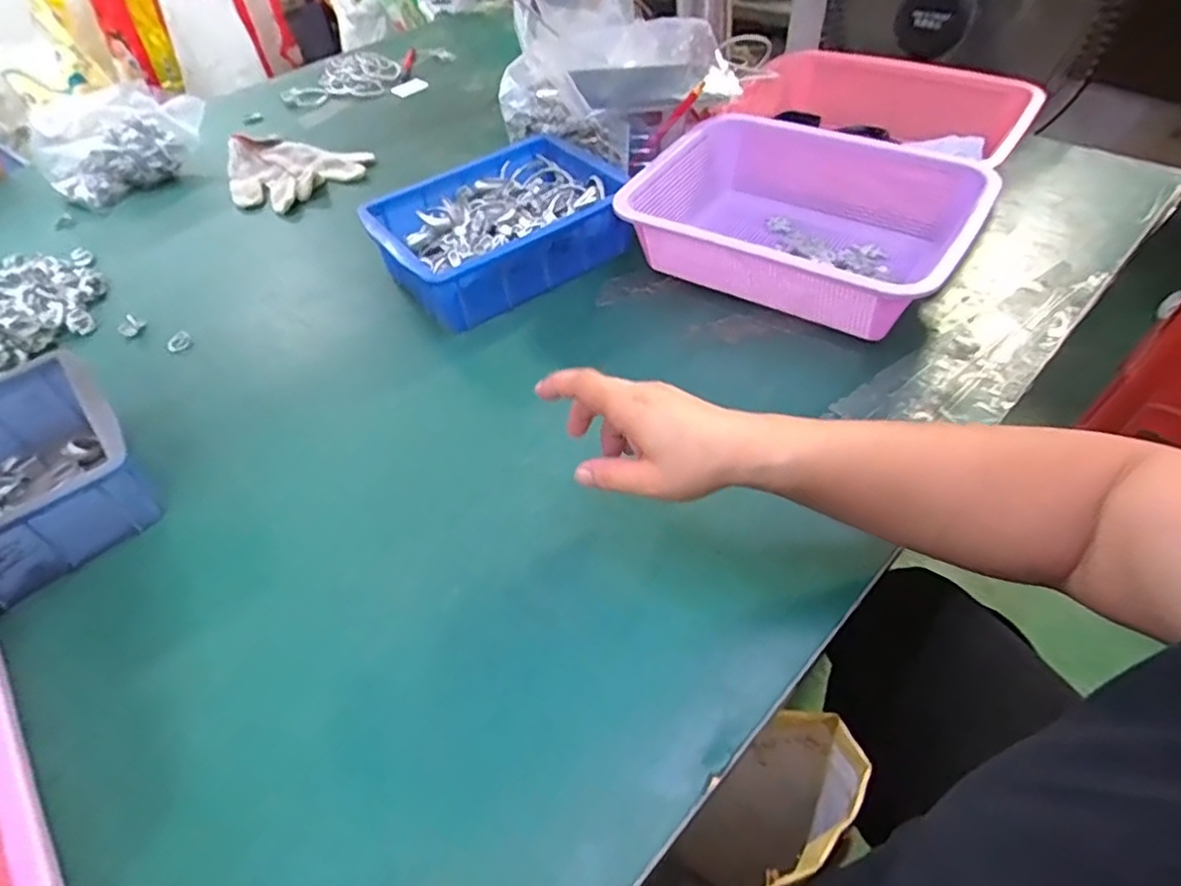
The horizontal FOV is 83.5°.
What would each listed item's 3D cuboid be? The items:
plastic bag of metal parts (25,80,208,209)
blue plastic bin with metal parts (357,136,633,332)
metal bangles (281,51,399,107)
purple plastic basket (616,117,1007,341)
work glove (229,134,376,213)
[{"bbox_3d":[-0.616,-0.403,0.878,0.085,0.116,0.201,27,54,25],"label":"plastic bag of metal parts"},{"bbox_3d":[-0.095,-0.229,0.707,0.250,0.089,0.183,-28,52,-22],"label":"blue plastic bin with metal parts"},{"bbox_3d":[-0.408,-0.599,1.090,0.188,0.035,0.155,-11,48,-8],"label":"metal bangles"},{"bbox_3d":[0.207,-0.223,0.657,0.301,0.089,0.259,27,54,24],"label":"purple plastic basket"},{"bbox_3d":[-0.399,-0.356,0.875,0.186,0.040,0.150,12,49,13],"label":"work glove"}]

